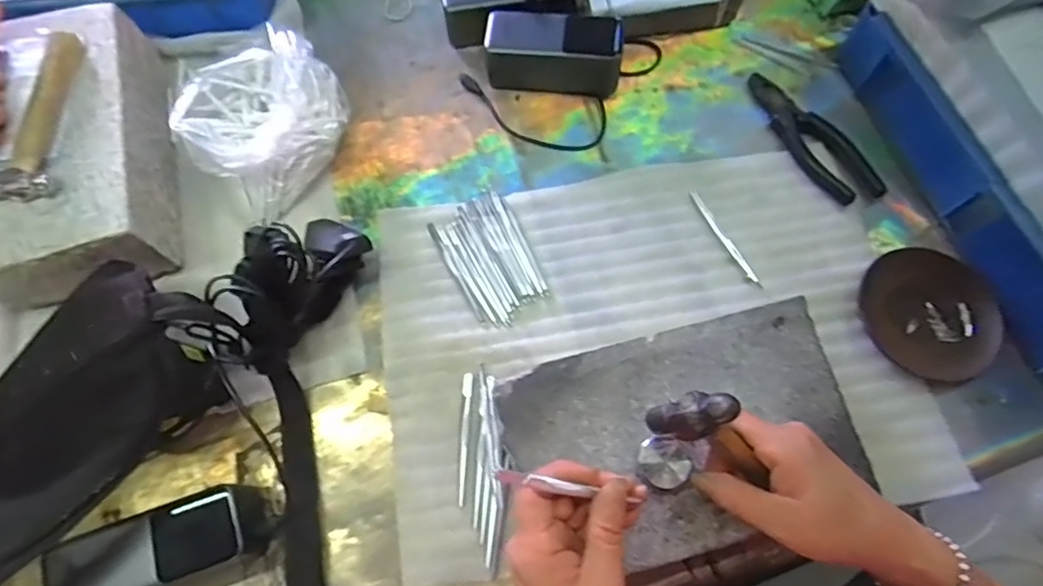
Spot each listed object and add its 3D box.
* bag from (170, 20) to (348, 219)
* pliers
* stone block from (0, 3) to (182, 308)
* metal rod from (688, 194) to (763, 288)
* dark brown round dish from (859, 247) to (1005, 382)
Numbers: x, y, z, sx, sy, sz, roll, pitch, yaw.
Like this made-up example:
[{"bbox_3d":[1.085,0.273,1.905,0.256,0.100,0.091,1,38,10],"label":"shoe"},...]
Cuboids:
[{"bbox_3d":[-0.237,-0.164,0.521,0.135,0.065,0.145,39,75,13],"label":"bag"},{"bbox_3d":[0.277,-0.153,0.544,0.057,0.016,0.161,-24,72,-8],"label":"pliers"},{"bbox_3d":[-0.394,-0.125,0.497,0.136,0.075,0.251,-13,71,-5],"label":"stone block"},{"bbox_3d":[0.183,-0.050,0.514,0.008,0.008,0.105,-25,72,-9],"label":"metal rod"},{"bbox_3d":[0.341,0.017,0.474,0.100,0.023,0.108,0,70,0],"label":"dark brown round dish"}]

